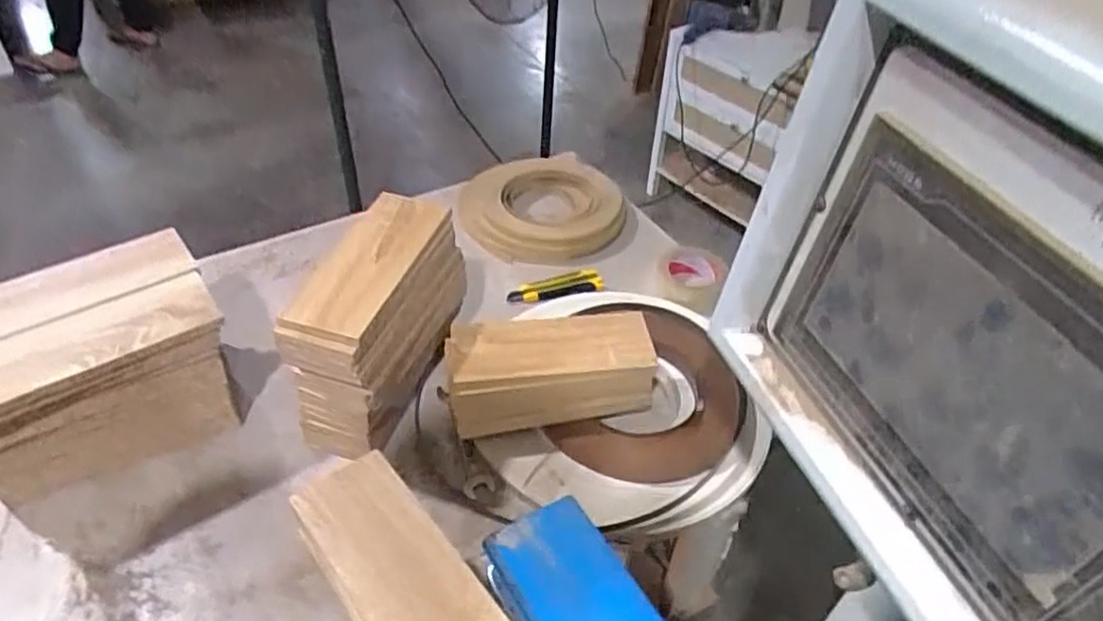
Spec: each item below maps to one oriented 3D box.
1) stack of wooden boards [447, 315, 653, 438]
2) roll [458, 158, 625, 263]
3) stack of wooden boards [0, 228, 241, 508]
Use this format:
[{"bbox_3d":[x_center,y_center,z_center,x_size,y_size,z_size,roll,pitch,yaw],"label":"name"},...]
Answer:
[{"bbox_3d":[-0.003,0.075,0.884,0.245,0.119,0.101,-8,44,-11],"label":"stack of wooden boards"},{"bbox_3d":[-0.014,-0.175,1.173,0.269,0.062,0.234,4,43,1],"label":"roll"},{"bbox_3d":[-0.514,0.071,0.813,0.263,0.190,0.176,-26,51,-28],"label":"stack of wooden boards"}]

